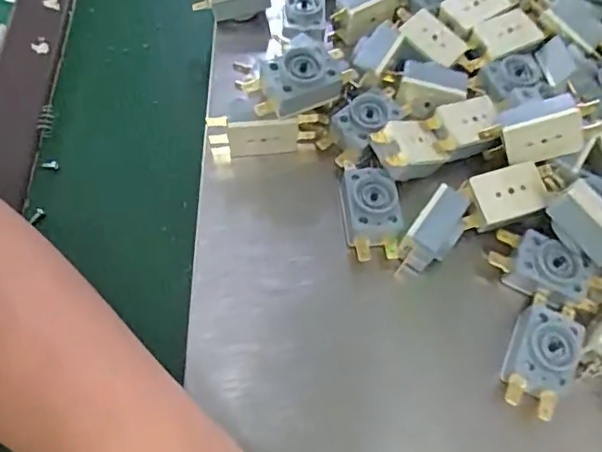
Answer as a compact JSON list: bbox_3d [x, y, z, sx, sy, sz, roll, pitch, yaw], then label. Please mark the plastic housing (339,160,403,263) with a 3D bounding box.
[{"bbox_3d":[0.035,-0.010,0.287,0.028,0.020,0.054,-4,64,-5],"label":"plastic housing"}]

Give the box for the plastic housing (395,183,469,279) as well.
[{"bbox_3d":[0.067,0.003,0.278,0.020,0.024,0.047,34,66,13],"label":"plastic housing"}]

